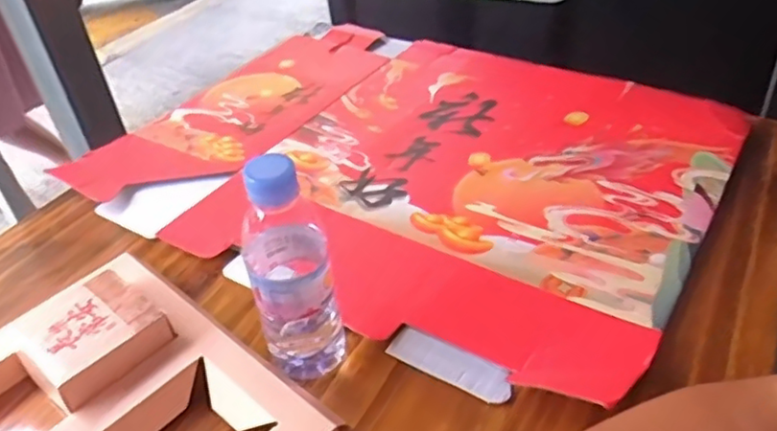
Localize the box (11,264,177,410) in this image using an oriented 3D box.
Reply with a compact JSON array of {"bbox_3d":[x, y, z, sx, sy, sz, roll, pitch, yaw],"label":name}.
[{"bbox_3d":[-0.219,0.086,0.470,0.087,0.024,0.084,28,50,34],"label":"box"}]

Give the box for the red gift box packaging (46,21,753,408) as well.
[{"bbox_3d":[0.021,-0.077,0.692,0.602,0.019,0.476,21,46,28],"label":"red gift box packaging"}]

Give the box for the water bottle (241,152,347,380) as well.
[{"bbox_3d":[-0.066,0.035,0.434,0.053,0.180,0.060,-11,40,-8],"label":"water bottle"}]

